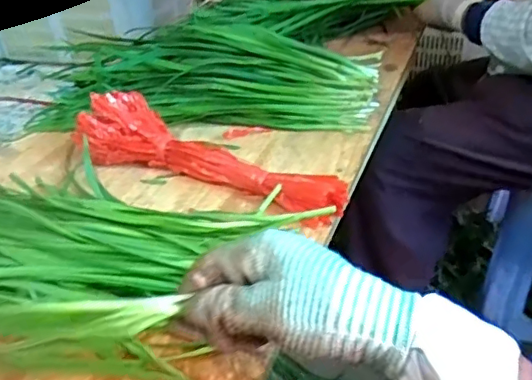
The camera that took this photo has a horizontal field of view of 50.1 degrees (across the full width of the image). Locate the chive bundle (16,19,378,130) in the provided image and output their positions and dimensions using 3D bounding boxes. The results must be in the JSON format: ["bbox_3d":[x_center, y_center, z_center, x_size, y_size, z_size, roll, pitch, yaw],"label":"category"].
[{"bbox_3d":[-0.083,-0.158,0.790,0.468,0.093,0.164,0,31,6],"label":"chive bundle"}]

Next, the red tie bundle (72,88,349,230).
[{"bbox_3d":[-0.066,-0.040,0.615,0.316,0.073,0.080,15,35,27],"label":"red tie bundle"}]

